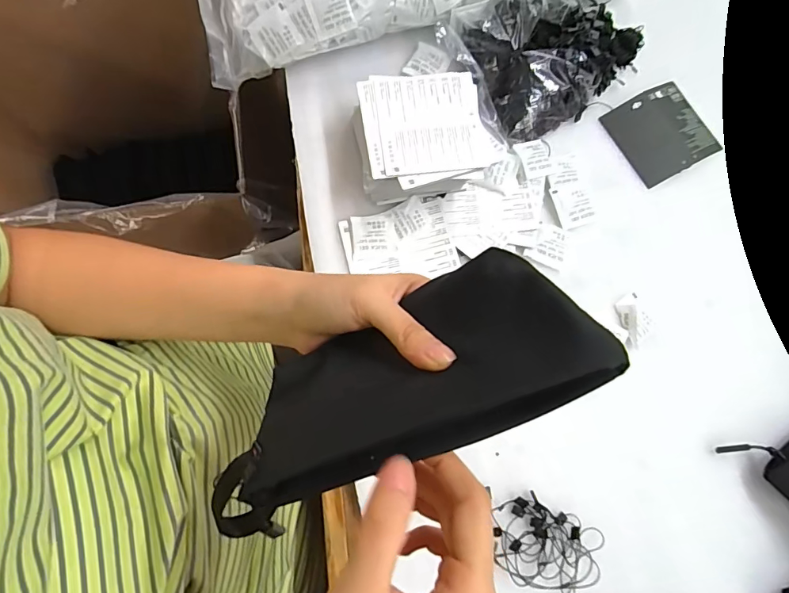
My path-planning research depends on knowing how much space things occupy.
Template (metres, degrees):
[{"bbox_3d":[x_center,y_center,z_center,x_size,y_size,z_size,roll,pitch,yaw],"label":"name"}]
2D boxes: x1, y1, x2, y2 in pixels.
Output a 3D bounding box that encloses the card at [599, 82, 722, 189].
[{"bbox_3d":[0.275,-0.168,0.455,0.089,0.007,0.090,-26,78,-8],"label":"card"}]

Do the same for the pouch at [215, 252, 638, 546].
[{"bbox_3d":[-0.007,0.046,0.231,0.210,0.019,0.086,-28,52,14],"label":"pouch"}]

